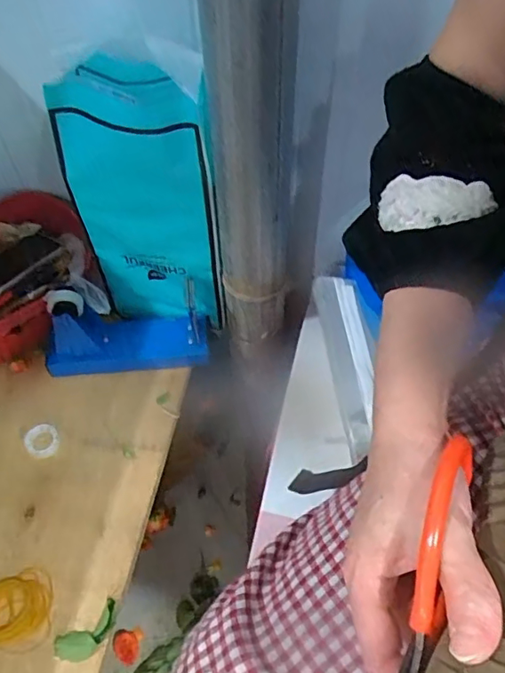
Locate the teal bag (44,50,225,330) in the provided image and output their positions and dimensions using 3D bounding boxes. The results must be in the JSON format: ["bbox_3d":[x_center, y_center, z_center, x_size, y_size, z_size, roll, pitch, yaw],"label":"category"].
[{"bbox_3d":[-0.110,-0.127,0.572,0.145,0.305,0.065,25,60,17],"label":"teal bag"}]

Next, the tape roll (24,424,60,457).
[{"bbox_3d":[-0.247,0.123,0.629,0.037,0.012,0.040,-1,56,1],"label":"tape roll"}]

